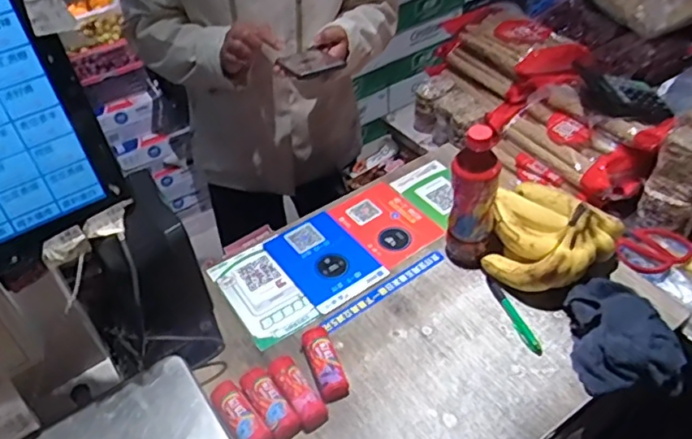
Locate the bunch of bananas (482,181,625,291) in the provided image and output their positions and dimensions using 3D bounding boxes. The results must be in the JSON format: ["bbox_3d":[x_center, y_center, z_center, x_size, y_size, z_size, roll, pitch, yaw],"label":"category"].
[{"bbox_3d":[0.281,0.008,0.795,0.170,0.092,0.184,12,47,17],"label":"bunch of bananas"}]

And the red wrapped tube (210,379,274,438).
[{"bbox_3d":[-0.124,0.233,0.679,0.036,0.030,0.096,-31,50,-24],"label":"red wrapped tube"}]

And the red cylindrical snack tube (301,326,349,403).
[{"bbox_3d":[-0.029,0.178,0.729,0.035,0.030,0.106,-17,46,-12],"label":"red cylindrical snack tube"}]

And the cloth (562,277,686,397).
[{"bbox_3d":[0.348,0.140,0.721,0.129,0.062,0.148,-2,45,3],"label":"cloth"}]

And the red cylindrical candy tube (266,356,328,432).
[{"bbox_3d":[-0.059,0.208,0.701,0.035,0.029,0.093,-28,49,-22],"label":"red cylindrical candy tube"}]

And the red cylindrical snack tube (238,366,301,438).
[{"bbox_3d":[-0.093,0.220,0.692,0.035,0.026,0.099,-29,49,-22],"label":"red cylindrical snack tube"}]

